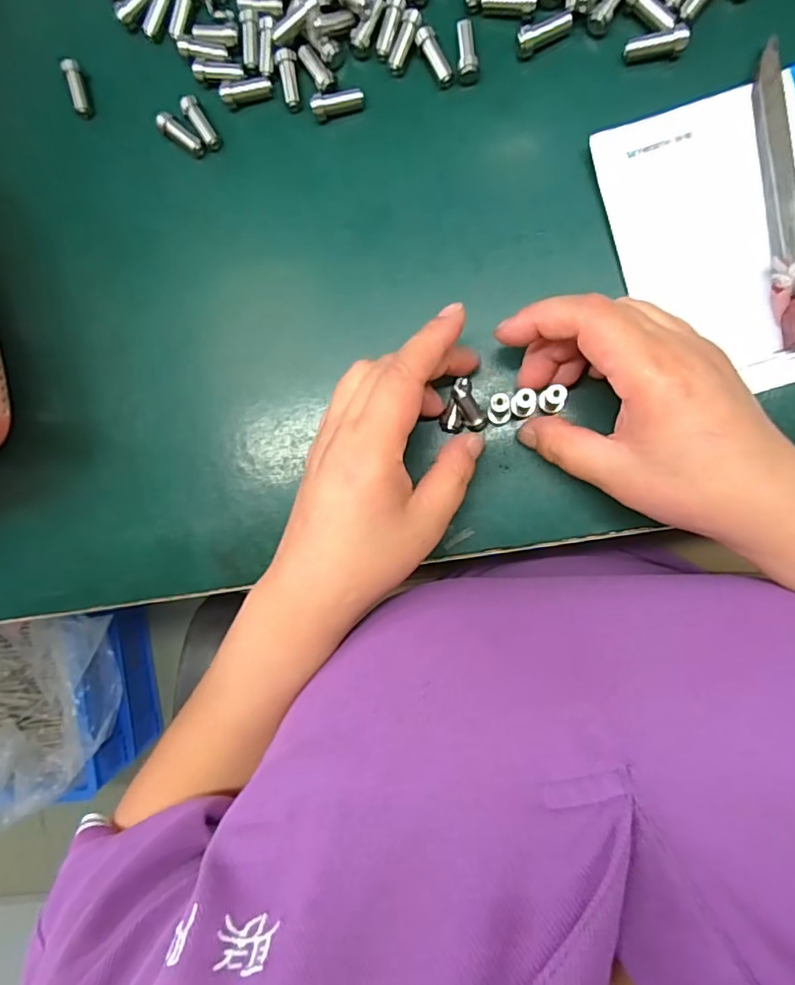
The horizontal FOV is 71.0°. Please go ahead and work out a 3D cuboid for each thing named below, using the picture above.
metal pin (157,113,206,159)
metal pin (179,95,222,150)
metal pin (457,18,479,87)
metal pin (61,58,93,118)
[{"bbox_3d":[-0.115,-0.191,0.297,0.028,0.007,0.009,40,97,4],"label":"metal pin"},{"bbox_3d":[-0.105,-0.197,0.296,0.009,0.007,0.029,-31,88,8],"label":"metal pin"},{"bbox_3d":[0.035,-0.220,0.276,0.010,0.008,0.028,-4,92,8],"label":"metal pin"},{"bbox_3d":[-0.176,-0.224,0.307,0.006,0.010,0.030,-19,89,9],"label":"metal pin"}]

